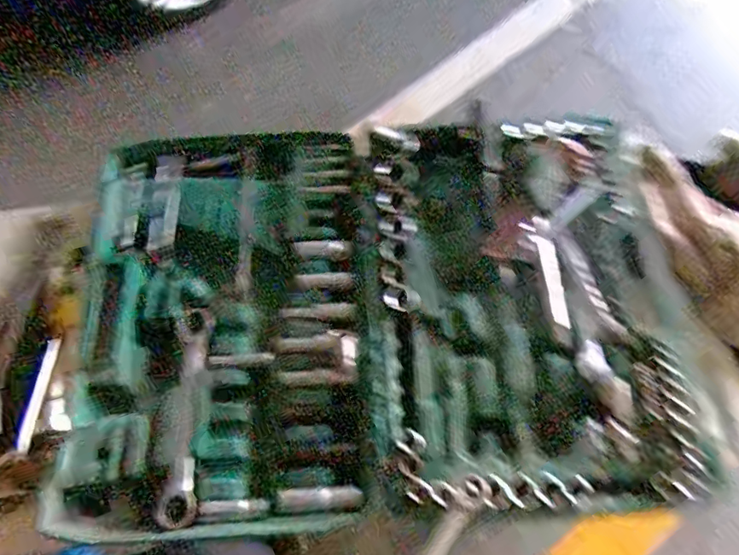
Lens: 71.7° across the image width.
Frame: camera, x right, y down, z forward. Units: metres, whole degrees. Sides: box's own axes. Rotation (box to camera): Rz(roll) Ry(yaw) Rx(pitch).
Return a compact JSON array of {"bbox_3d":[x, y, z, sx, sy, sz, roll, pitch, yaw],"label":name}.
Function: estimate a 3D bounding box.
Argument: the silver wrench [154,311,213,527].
[{"bbox_3d":[-0.189,0.136,0.521,0.040,0.005,0.213,-2,65,0],"label":"silver wrench"}]

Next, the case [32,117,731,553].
[{"bbox_3d":[-0.015,0.027,0.546,0.619,0.060,0.446,-2,65,0],"label":"case"}]

